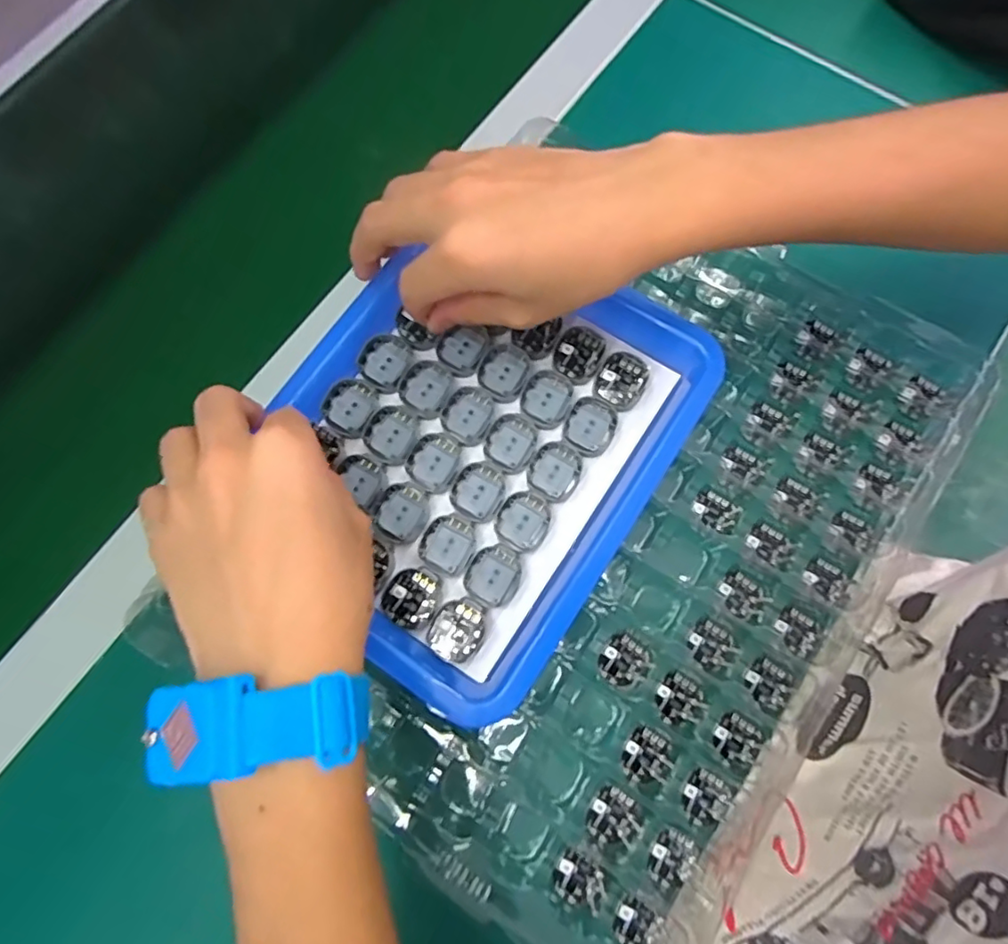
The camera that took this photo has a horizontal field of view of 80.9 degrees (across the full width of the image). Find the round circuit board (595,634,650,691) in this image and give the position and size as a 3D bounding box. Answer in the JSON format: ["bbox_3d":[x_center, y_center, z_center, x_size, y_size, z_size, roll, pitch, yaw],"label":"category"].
[{"bbox_3d":[0.060,0.094,0.295,0.024,0.004,0.026,0,74,1],"label":"round circuit board"}]

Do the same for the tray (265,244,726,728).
[{"bbox_3d":[-0.019,-0.015,0.291,0.177,0.023,0.206,33,77,10],"label":"tray"}]

